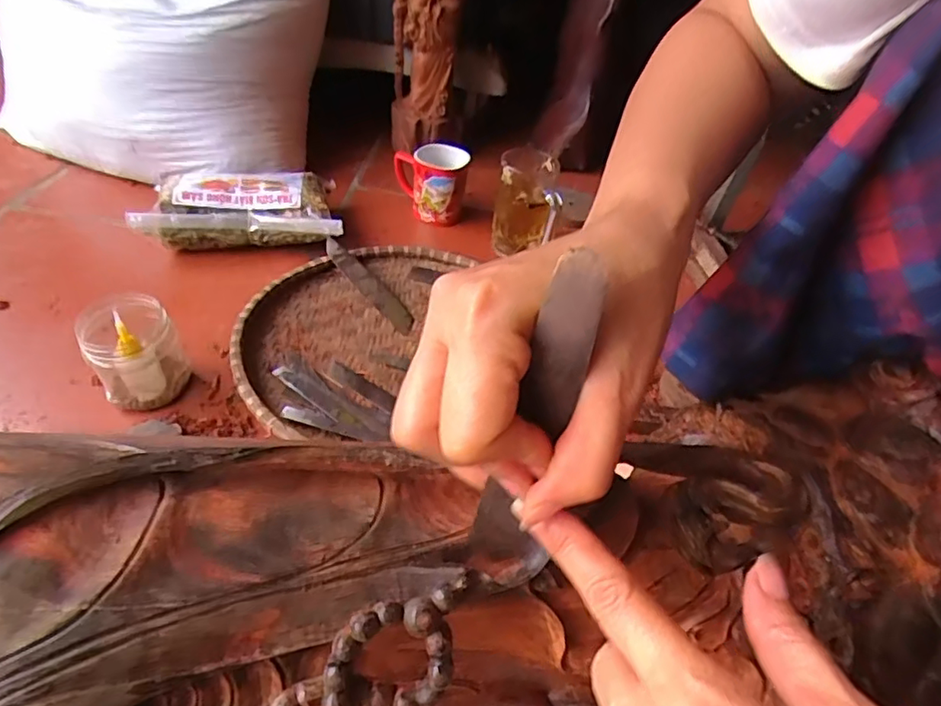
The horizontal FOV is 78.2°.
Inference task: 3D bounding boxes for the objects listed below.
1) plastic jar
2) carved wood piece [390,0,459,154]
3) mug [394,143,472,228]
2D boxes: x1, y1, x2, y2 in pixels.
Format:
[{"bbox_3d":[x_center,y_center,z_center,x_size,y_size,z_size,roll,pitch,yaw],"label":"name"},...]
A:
[{"bbox_3d":[-0.305,0.000,0.530,0.071,0.095,0.069,3,43,-3],"label":"plastic jar"},{"bbox_3d":[-0.065,-0.474,0.851,0.102,0.338,0.125,1,42,-8],"label":"carved wood piece"},{"bbox_3d":[-0.052,-0.245,0.824,0.099,0.078,0.083,-7,44,-14],"label":"mug"}]

